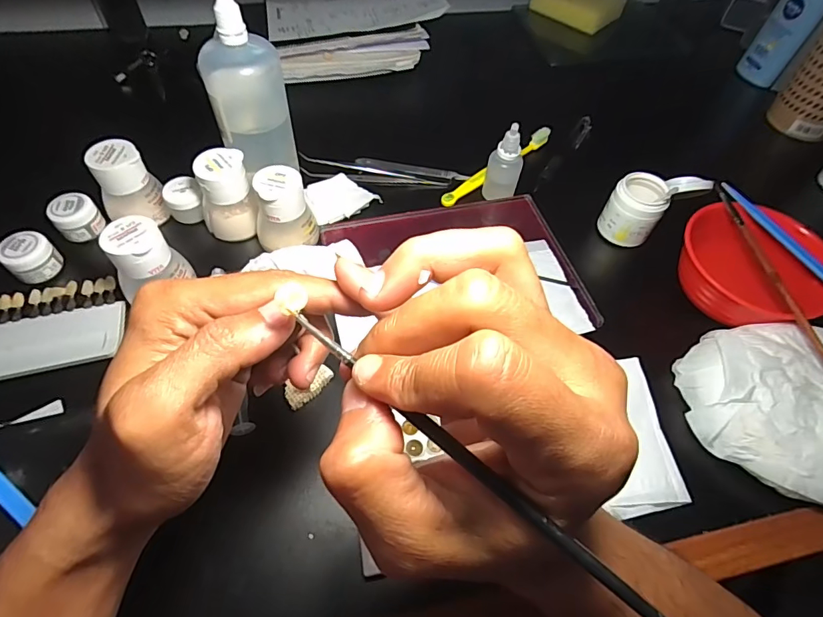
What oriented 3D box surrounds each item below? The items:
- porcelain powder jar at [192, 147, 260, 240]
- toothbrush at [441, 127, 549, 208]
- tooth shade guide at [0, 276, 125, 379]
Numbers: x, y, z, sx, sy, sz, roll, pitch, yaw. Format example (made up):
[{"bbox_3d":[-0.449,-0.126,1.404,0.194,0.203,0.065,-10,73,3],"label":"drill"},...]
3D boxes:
[{"bbox_3d":[-0.152,-0.091,0.376,0.042,0.061,0.041,2,57,-3],"label":"porcelain powder jar"},{"bbox_3d":[0.088,-0.141,0.457,0.155,0.016,0.014,-37,67,-24],"label":"toothbrush"},{"bbox_3d":[-0.291,0.020,0.329,0.148,0.011,0.073,-13,59,-12],"label":"tooth shade guide"}]

